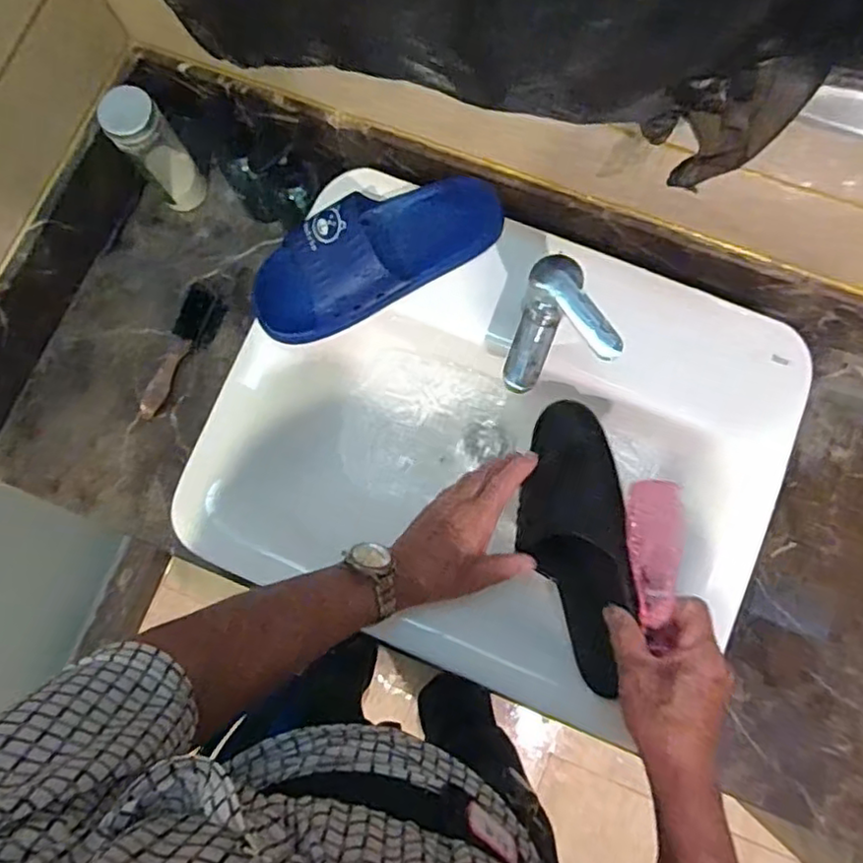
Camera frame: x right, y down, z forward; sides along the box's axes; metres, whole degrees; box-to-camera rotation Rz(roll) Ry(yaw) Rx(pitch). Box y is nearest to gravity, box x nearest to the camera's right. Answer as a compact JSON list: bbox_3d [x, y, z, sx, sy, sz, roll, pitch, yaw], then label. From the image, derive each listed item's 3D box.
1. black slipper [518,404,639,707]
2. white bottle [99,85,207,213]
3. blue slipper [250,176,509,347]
[{"bbox_3d":[0.149,0.101,0.613,0.104,0.070,0.253,-27,67,27],"label":"black slipper"},{"bbox_3d":[-0.314,-0.319,0.732,0.057,0.159,0.057,0,79,1],"label":"white bottle"},{"bbox_3d":[-0.053,-0.178,0.638,0.264,0.066,0.101,-26,80,-4],"label":"blue slipper"}]

